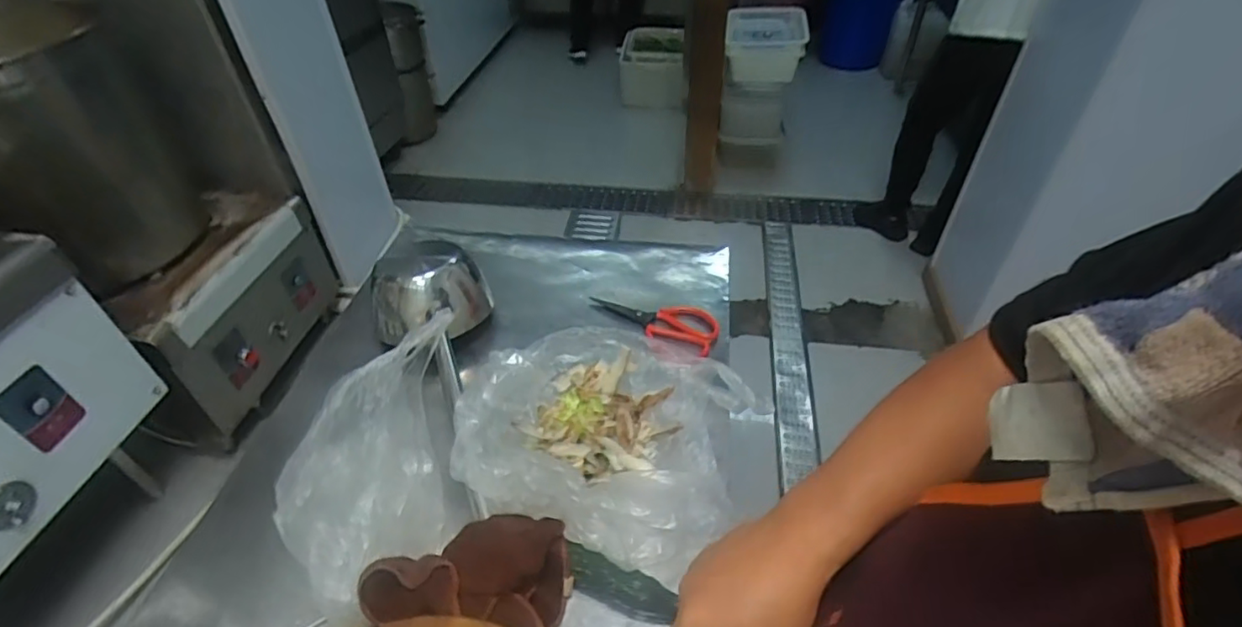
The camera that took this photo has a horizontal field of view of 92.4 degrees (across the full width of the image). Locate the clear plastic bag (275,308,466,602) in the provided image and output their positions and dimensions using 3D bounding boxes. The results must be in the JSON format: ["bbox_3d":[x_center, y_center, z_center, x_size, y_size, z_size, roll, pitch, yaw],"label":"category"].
[{"bbox_3d":[-0.279,0.157,0.664,0.196,0.098,0.314,-11,44,-11],"label":"clear plastic bag"}]

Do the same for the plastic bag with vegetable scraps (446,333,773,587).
[{"bbox_3d":[-0.021,0.119,0.682,0.314,0.116,0.283,15,45,16],"label":"plastic bag with vegetable scraps"}]

